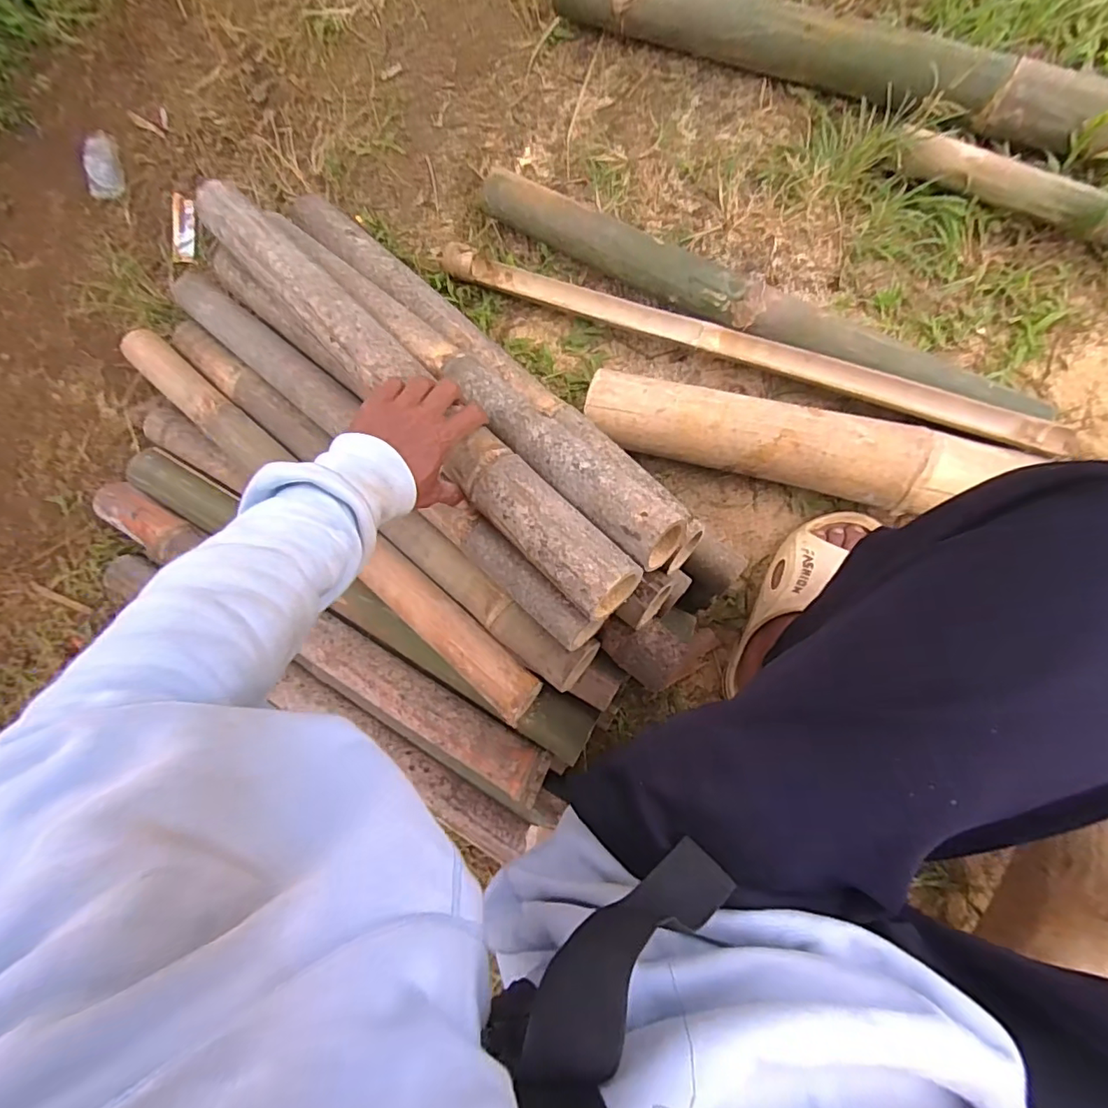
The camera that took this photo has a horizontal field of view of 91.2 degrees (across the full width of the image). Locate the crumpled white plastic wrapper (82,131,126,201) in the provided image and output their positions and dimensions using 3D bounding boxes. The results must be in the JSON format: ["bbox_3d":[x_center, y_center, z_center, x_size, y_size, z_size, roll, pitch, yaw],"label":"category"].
[{"bbox_3d":[-0.659,-0.574,0.793,0.054,0.015,0.089,-2,90,8],"label":"crumpled white plastic wrapper"}]

